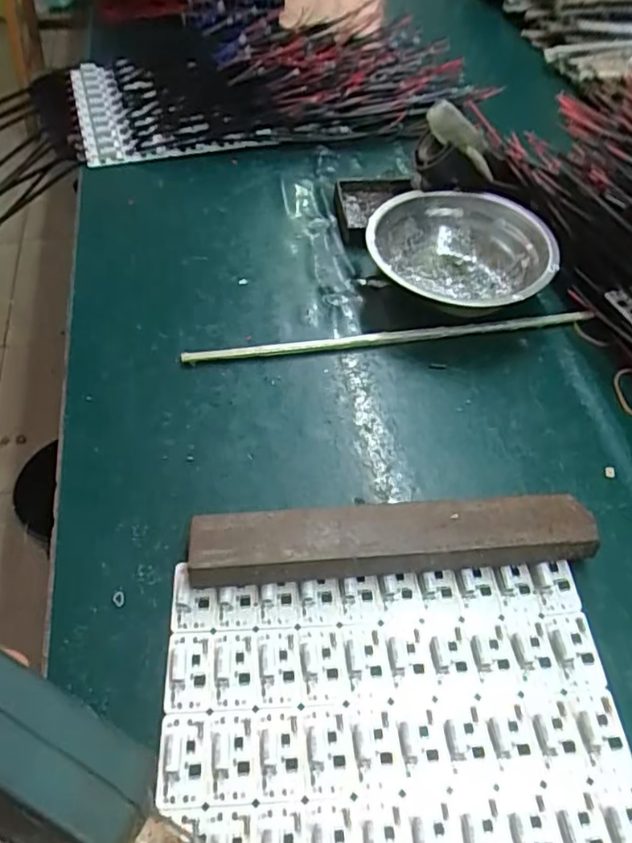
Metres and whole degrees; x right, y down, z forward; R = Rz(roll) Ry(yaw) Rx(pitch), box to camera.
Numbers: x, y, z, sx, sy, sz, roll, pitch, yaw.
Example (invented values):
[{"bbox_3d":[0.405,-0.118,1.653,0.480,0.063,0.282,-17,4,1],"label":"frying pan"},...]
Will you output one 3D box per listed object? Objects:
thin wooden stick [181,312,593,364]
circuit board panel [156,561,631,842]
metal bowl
[{"bbox_3d":[0.053,-0.056,0.405,0.278,0.007,0.008,-6,53,-7],"label":"thin wooden stick"},{"bbox_3d":[0.036,0.168,0.231,0.194,0.007,0.225,-2,52,-4],"label":"circuit board panel"},{"bbox_3d":[0.103,-0.123,0.444,0.124,0.045,0.124,1,52,-1],"label":"metal bowl"}]

